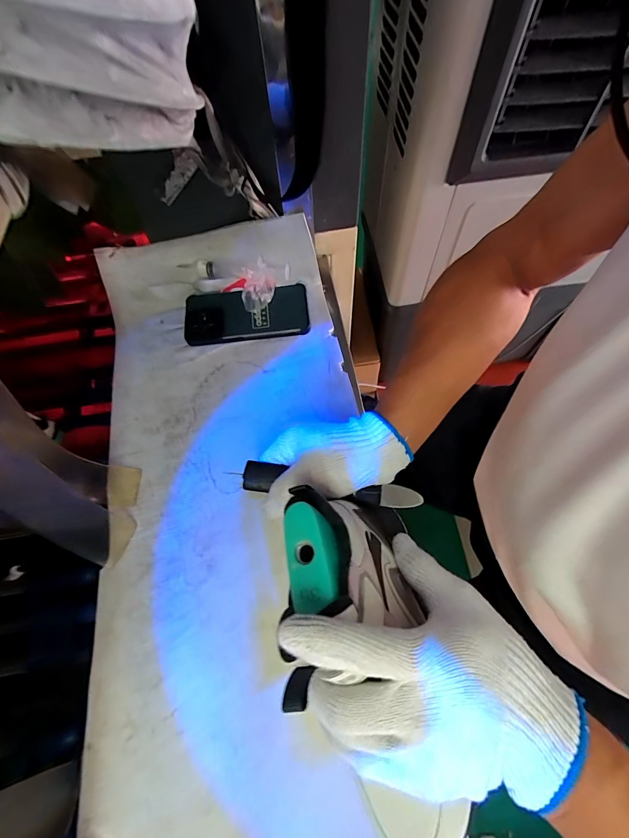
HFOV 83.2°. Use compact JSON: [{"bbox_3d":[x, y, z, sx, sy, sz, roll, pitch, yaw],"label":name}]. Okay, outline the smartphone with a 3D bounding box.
[{"bbox_3d":[-0.091,-0.144,0.477,0.162,0.017,0.080,-8,70,2],"label":"smartphone"}]

